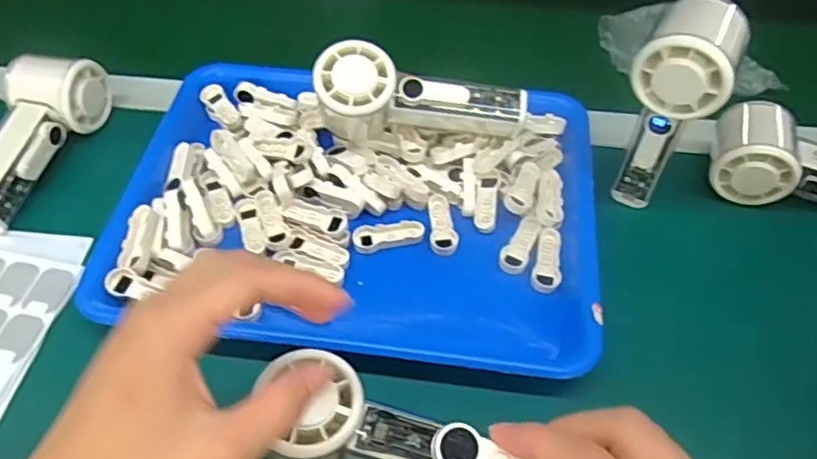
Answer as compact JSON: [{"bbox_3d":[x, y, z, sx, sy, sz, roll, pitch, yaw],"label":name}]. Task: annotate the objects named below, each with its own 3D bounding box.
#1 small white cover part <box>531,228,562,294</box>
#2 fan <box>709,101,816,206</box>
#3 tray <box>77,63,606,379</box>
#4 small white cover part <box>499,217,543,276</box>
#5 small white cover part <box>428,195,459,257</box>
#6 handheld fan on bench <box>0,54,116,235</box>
[{"bbox_3d":[0.099,0.022,0.442,0.020,0.009,0.049,14,53,10],"label":"small white cover part"},{"bbox_3d":[0.305,-0.045,0.470,0.150,0.050,0.065,15,53,11],"label":"fan"},{"bbox_3d":[-0.034,-0.020,0.461,0.331,0.033,0.237,6,52,4],"label":"tray"},{"bbox_3d":[0.080,0.011,0.448,0.019,0.004,0.046,24,69,17],"label":"small white cover part"},{"bbox_3d":[0.024,-0.005,0.459,0.019,0.005,0.047,-5,65,-5],"label":"small white cover part"},{"bbox_3d":[-0.299,-0.073,0.488,0.055,0.060,0.156,15,53,11],"label":"handheld fan on bench"}]

